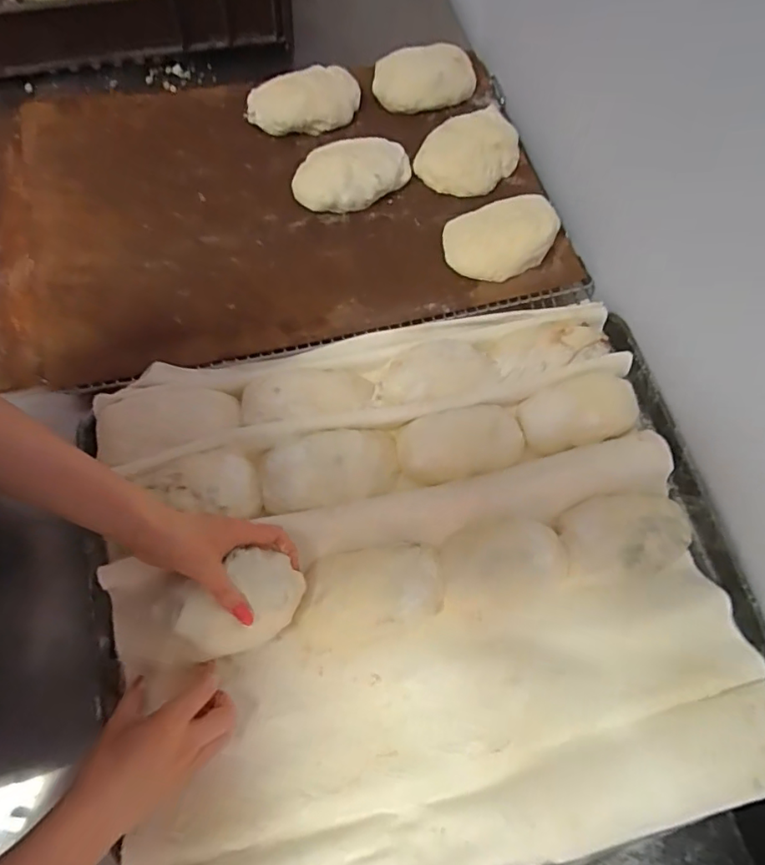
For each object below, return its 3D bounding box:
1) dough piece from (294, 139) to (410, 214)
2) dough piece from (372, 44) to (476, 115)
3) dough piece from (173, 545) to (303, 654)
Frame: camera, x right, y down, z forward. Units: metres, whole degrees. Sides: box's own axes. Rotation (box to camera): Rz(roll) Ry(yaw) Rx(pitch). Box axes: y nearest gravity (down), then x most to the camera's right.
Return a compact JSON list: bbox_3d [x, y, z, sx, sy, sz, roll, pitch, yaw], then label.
[{"bbox_3d":[-0.038,-0.314,0.667,0.141,0.047,0.078,-13,71,-9],"label":"dough piece"},{"bbox_3d":[0.057,-0.467,0.724,0.137,0.049,0.082,-9,70,-7],"label":"dough piece"},{"bbox_3d":[-0.115,0.144,0.453,0.070,0.031,0.095,40,74,11],"label":"dough piece"}]

